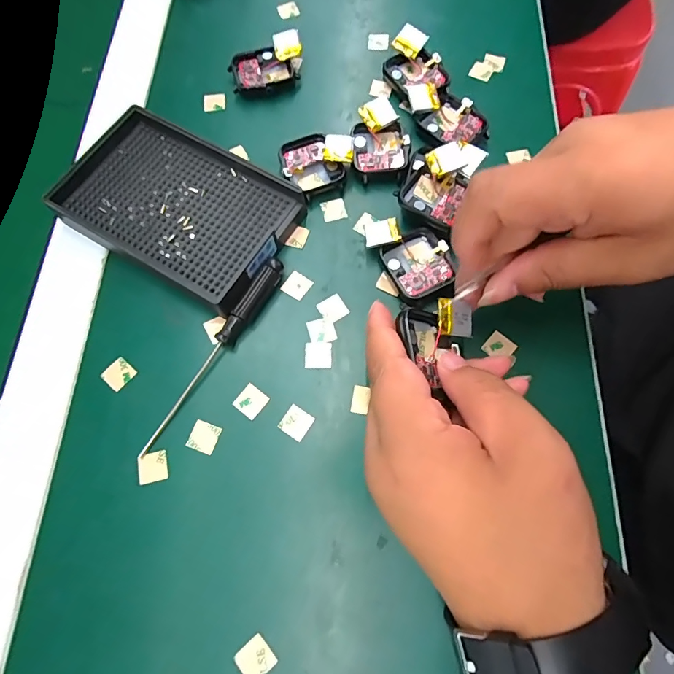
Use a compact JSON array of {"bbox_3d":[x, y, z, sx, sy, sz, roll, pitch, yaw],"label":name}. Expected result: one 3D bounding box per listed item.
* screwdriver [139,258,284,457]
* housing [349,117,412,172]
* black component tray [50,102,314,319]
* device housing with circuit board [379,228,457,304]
[{"bbox_3d":[-0.069,0.009,0.238,0.011,0.015,0.129,30,74,9],"label":"screwdriver"},{"bbox_3d":[0.029,-0.127,0.280,0.038,0.010,0.039,-1,72,0],"label":"housing"},{"bbox_3d":[-0.100,-0.084,0.266,0.141,0.018,0.093,29,74,9],"label":"black component tray"},{"bbox_3d":[0.050,-0.043,0.254,0.038,0.013,0.043,-24,74,-8],"label":"device housing with circuit board"}]

